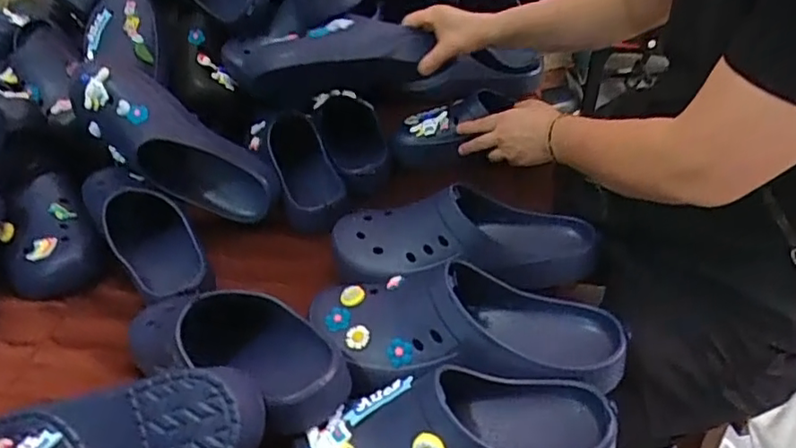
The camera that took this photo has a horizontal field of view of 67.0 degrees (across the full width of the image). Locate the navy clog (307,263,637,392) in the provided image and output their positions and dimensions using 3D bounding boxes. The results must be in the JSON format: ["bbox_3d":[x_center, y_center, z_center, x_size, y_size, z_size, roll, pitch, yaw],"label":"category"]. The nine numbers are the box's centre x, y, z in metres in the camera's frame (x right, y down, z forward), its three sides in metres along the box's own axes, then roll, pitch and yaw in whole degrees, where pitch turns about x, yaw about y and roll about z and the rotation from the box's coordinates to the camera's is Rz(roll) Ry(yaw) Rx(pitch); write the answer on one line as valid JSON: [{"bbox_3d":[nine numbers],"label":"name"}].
[{"bbox_3d":[0.060,0.102,0.561,0.290,0.090,0.098,-1,39,9],"label":"navy clog"}]

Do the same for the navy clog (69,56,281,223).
[{"bbox_3d":[-0.295,-0.104,0.787,0.303,0.096,0.101,34,42,-3],"label":"navy clog"}]

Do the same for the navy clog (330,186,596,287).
[{"bbox_3d":[0.070,0.013,0.660,0.288,0.083,0.092,-2,39,8],"label":"navy clog"}]

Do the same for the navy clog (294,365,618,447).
[{"bbox_3d":[0.044,0.171,0.481,0.245,0.081,0.114,-2,39,8],"label":"navy clog"}]

